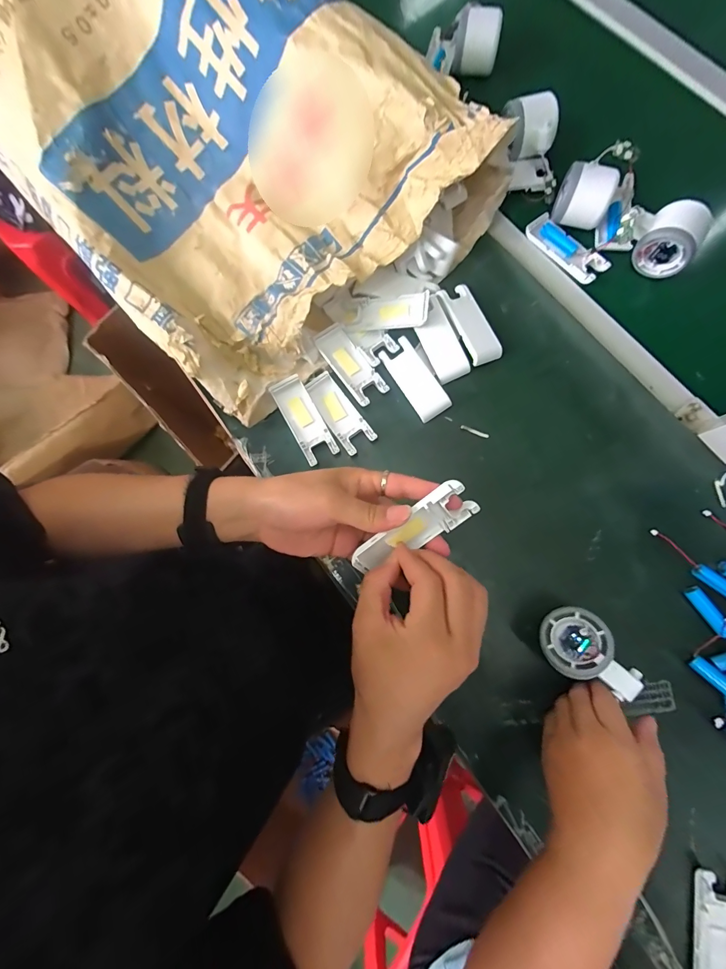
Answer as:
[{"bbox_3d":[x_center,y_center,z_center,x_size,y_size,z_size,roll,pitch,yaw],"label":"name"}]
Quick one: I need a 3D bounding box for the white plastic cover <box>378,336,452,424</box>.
[{"bbox_3d":[0.060,-0.122,0.435,0.038,0.012,0.098,-32,79,-1],"label":"white plastic cover"}]

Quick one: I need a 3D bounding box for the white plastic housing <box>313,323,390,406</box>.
[{"bbox_3d":[-0.016,-0.142,0.443,0.041,0.012,0.103,-37,79,-2],"label":"white plastic housing"}]

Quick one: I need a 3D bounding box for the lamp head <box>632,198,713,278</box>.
[{"bbox_3d":[0.348,-0.275,0.421,0.057,0.050,0.053,37,85,10],"label":"lamp head"}]

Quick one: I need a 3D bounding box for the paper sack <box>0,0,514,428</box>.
[{"bbox_3d":[-0.200,-0.415,0.425,0.630,0.121,0.405,44,86,10],"label":"paper sack"}]

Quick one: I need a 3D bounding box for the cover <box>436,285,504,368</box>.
[{"bbox_3d":[0.124,-0.187,0.433,0.039,0.010,0.100,-25,79,0],"label":"cover"}]

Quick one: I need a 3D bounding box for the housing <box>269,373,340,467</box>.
[{"bbox_3d":[-0.068,-0.075,0.430,0.039,0.012,0.101,-30,79,0],"label":"housing"}]

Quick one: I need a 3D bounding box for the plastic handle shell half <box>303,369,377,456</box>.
[{"bbox_3d":[-0.028,-0.084,0.439,0.037,0.011,0.100,-35,79,-1],"label":"plastic handle shell half"}]

